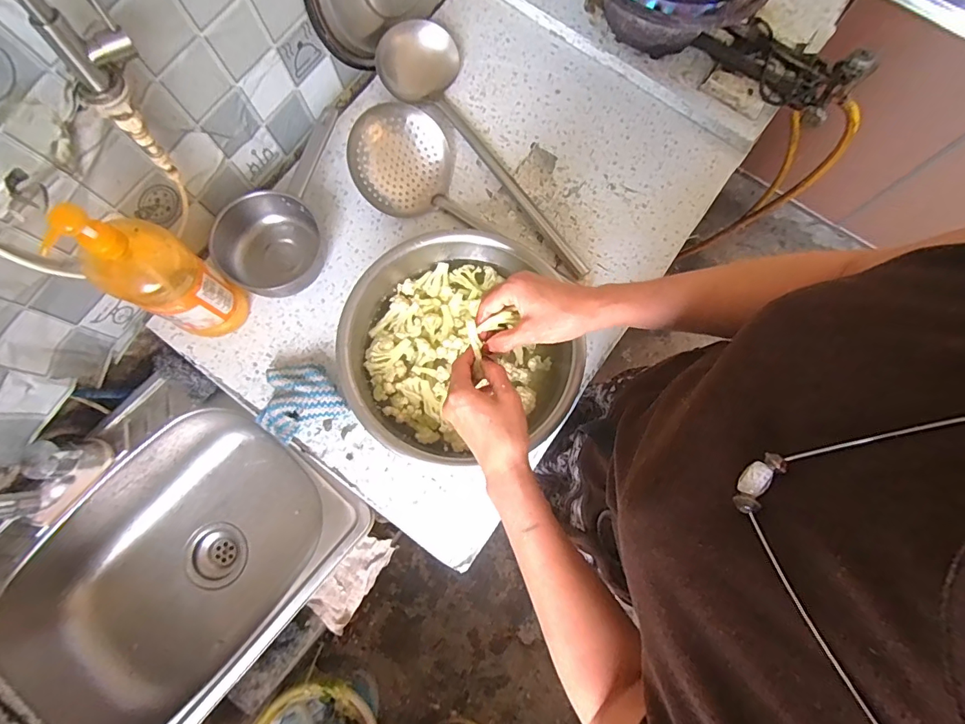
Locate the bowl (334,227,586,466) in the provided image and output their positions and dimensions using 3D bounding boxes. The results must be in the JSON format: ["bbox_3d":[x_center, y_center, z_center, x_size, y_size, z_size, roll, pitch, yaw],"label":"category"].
[{"bbox_3d":[-0.036,-0.017,0.649,0.292,0.117,0.295,0,76,0],"label":"bowl"}]

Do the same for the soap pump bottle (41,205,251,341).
[{"bbox_3d":[-0.393,-0.103,0.579,0.077,0.263,0.093,31,78,7],"label":"soap pump bottle"}]

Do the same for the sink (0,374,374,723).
[{"bbox_3d":[-0.468,0.293,0.749,0.412,0.186,0.476,40,79,9],"label":"sink"}]

